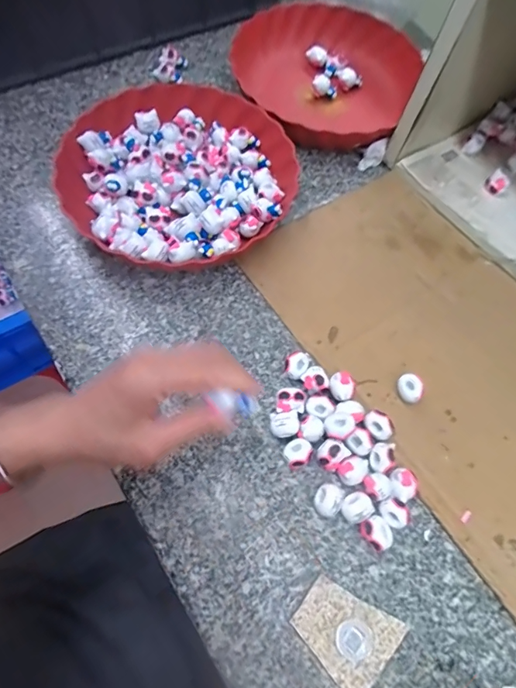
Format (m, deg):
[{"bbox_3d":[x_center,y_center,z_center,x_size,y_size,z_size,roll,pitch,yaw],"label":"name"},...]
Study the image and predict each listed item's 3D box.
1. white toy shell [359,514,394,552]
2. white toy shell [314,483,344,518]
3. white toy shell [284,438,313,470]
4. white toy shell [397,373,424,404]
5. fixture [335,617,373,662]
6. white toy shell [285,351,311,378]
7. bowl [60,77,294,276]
[{"bbox_3d":[0.096,0.153,0.351,0.022,0.022,0.024,-37,73,-16],"label":"white toy shell"},{"bbox_3d":[0.058,0.131,0.359,0.022,0.022,0.026,22,67,7],"label":"white toy shell"},{"bbox_3d":[0.035,0.095,0.374,0.025,0.019,0.022,-27,70,-13],"label":"white toy shell"},{"bbox_3d":[0.138,0.042,0.399,0.021,0.020,0.025,-21,69,-11],"label":"white toy shell"},{"bbox_3d":[0.072,0.220,0.322,0.027,0.004,0.026,1,67,-2],"label":"fixture"},{"bbox_3d":[0.036,0.021,0.406,0.020,0.022,0.028,30,69,10],"label":"white toy shell"},{"bbox_3d":[-0.088,-0.183,0.471,0.230,0.052,0.224,1,67,-2],"label":"bowl"}]

